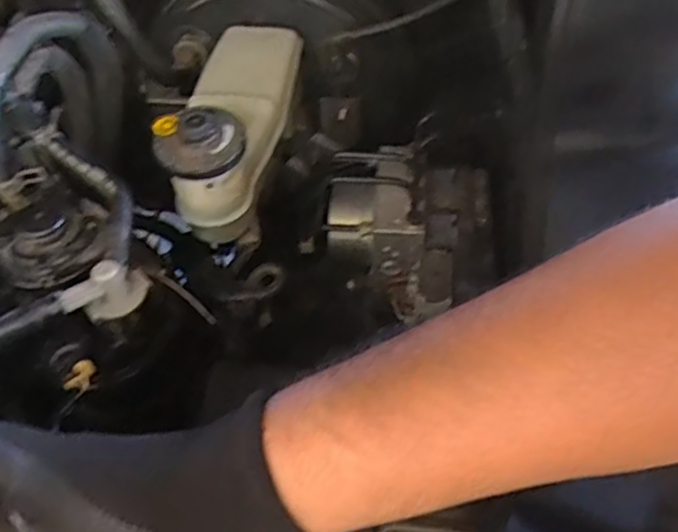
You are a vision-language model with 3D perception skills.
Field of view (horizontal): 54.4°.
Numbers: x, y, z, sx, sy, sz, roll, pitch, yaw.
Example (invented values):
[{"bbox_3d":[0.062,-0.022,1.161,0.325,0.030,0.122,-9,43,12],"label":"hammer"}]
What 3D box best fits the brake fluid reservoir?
[{"bbox_3d":[-0.070,-0.113,0.468,0.072,0.091,0.198,1,53,3],"label":"brake fluid reservoir"}]

